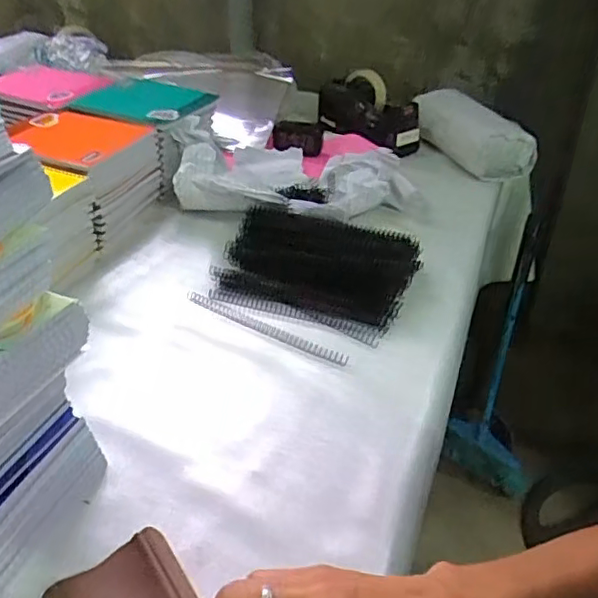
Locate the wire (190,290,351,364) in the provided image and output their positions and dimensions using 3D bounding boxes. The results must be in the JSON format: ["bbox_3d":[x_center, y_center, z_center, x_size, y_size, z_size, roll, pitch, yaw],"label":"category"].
[{"bbox_3d":[-0.040,0.032,0.668,0.215,0.015,0.018,22,41,25],"label":"wire"}]

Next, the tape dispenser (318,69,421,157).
[{"bbox_3d":[0.120,-0.334,1.050,0.196,0.108,0.072,26,43,31],"label":"tape dispenser"}]

